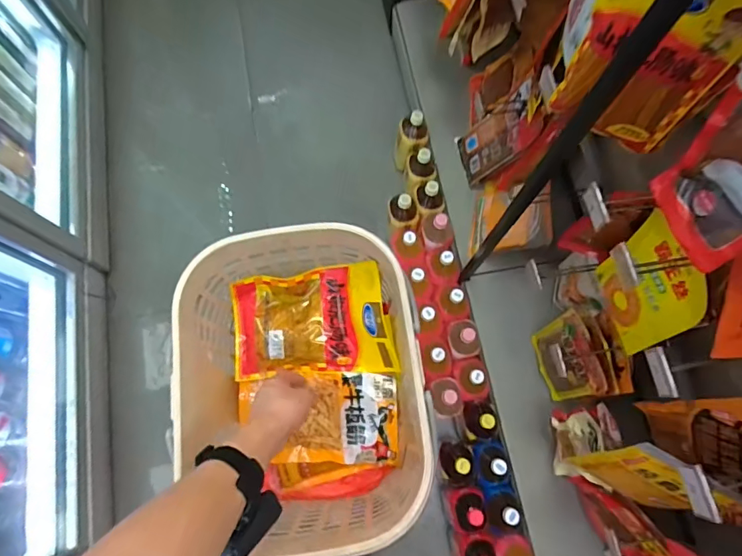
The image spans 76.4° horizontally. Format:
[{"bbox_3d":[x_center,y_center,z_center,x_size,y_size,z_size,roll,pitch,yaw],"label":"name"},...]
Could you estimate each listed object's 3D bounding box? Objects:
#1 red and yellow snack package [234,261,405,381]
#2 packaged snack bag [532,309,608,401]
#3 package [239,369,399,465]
[{"bbox_3d":[-0.089,0.067,0.706,0.241,0.054,0.154,-5,86,8],"label":"red and yellow snack package"},{"bbox_3d":[0.416,0.171,1.007,0.028,0.237,0.161,-16,75,-6],"label":"packaged snack bag"},{"bbox_3d":[-0.077,0.215,0.716,0.233,0.029,0.144,0,96,5],"label":"package"}]

